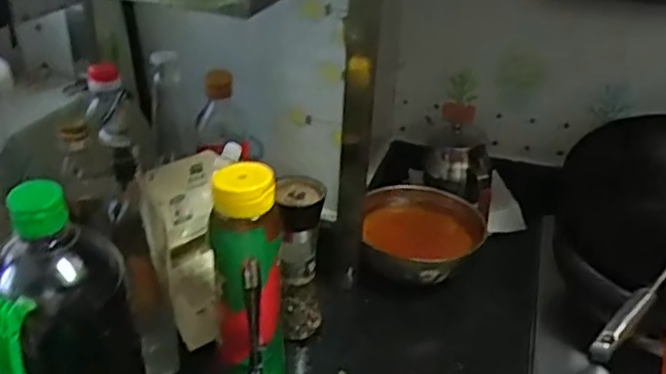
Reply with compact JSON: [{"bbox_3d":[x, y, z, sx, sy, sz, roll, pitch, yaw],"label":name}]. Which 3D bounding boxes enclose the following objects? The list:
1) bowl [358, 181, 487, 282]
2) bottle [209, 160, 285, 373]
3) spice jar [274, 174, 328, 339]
[{"bbox_3d":[0.114,0.075,0.841,0.157,0.079,0.168,2,30,-1],"label":"bowl"},{"bbox_3d":[-0.079,0.094,0.608,0.061,0.233,0.069,0,30,-4],"label":"bottle"},{"bbox_3d":[-0.036,0.078,0.708,0.047,0.171,0.057,-1,30,-6],"label":"spice jar"}]

